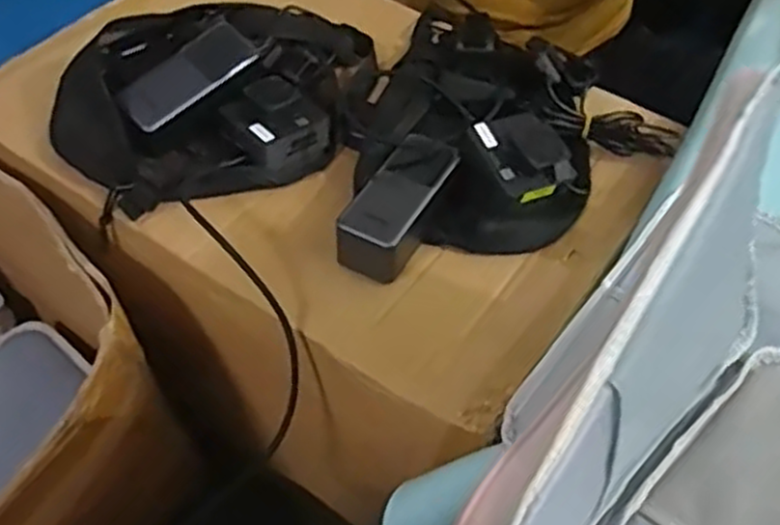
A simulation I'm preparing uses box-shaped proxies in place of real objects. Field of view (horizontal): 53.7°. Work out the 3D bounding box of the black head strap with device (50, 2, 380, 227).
[{"bbox_3d":[-0.147,-0.169,0.714,0.208,0.074,0.308,33,58,22],"label":"black head strap with device"}]

